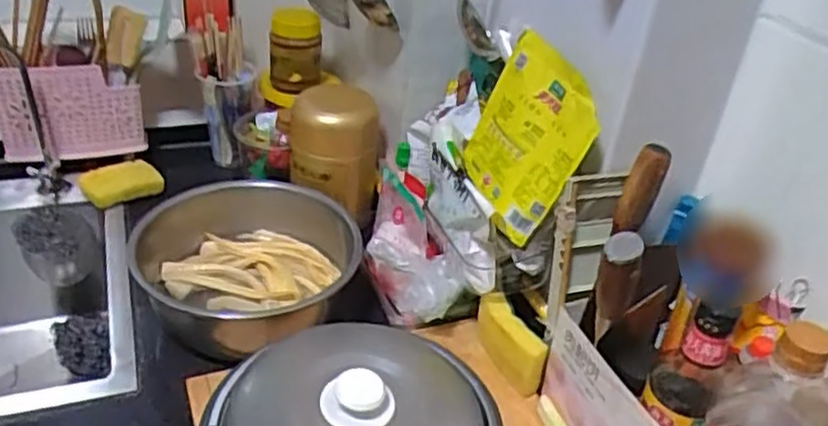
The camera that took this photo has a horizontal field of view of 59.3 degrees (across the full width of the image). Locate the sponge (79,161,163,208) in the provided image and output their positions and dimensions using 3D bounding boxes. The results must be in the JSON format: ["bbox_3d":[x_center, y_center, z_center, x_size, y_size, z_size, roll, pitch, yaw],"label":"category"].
[{"bbox_3d":[-0.401,-0.044,0.999,0.097,0.024,0.072,-20,44,-32],"label":"sponge"}]

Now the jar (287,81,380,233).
[{"bbox_3d":[-0.101,-0.081,0.919,0.108,0.145,0.099,4,36,-3],"label":"jar"}]

